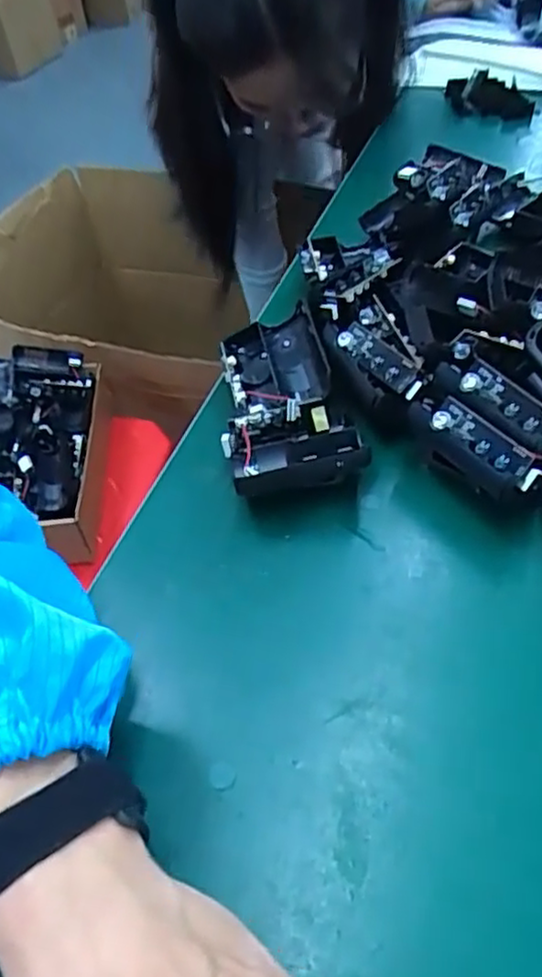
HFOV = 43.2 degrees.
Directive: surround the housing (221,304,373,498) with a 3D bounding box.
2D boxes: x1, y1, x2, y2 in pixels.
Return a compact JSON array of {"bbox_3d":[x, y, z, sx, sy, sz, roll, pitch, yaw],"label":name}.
[{"bbox_3d":[0.005,-0.051,0.441,0.078,0.044,0.154,-12,50,-5],"label":"housing"}]

